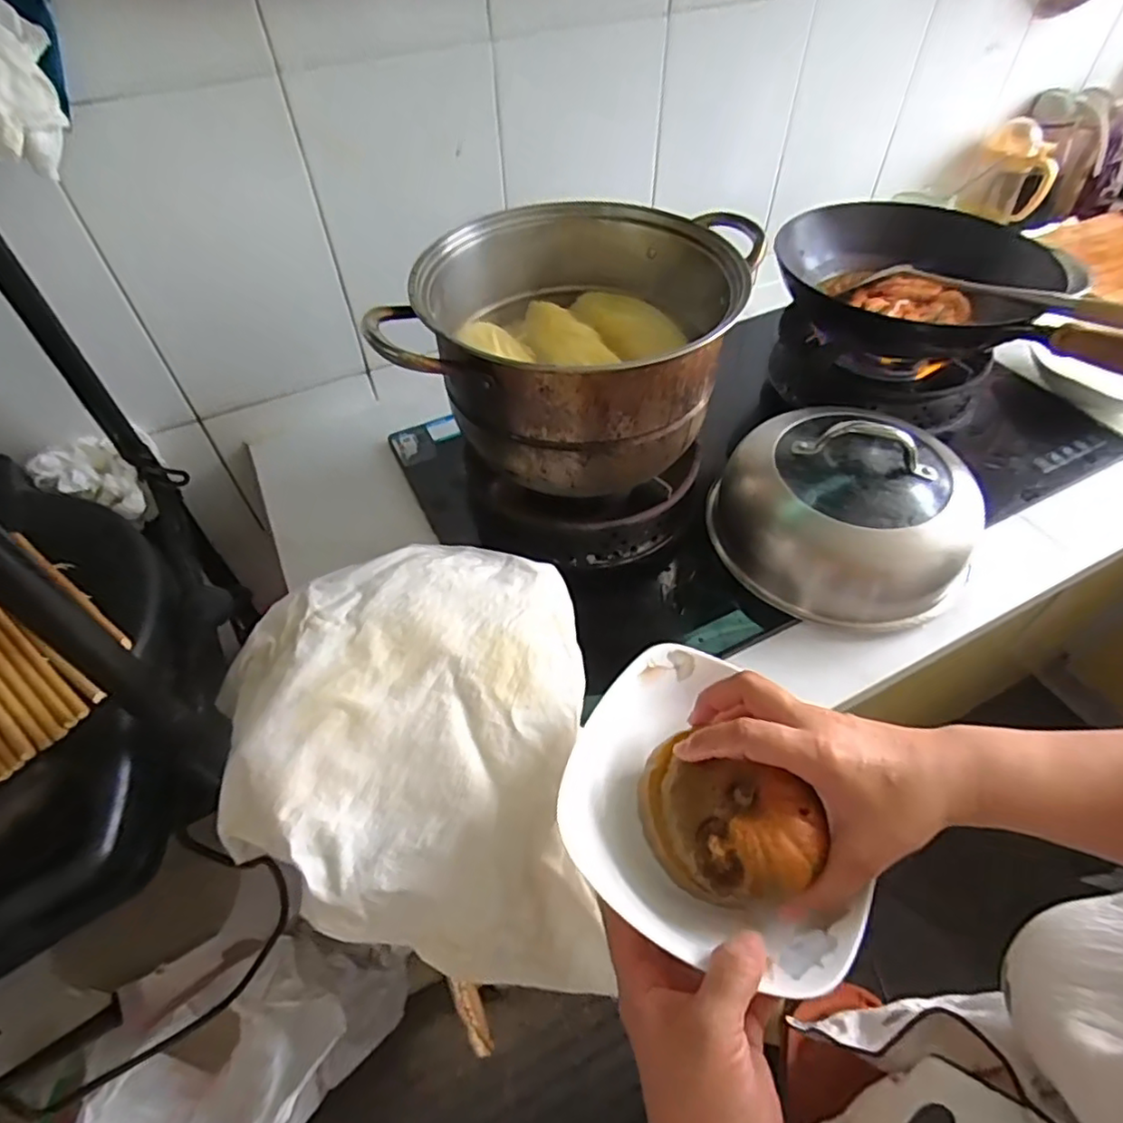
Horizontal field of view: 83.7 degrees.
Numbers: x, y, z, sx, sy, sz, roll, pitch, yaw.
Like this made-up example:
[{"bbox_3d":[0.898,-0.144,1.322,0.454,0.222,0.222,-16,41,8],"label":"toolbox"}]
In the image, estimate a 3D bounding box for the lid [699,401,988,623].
[{"bbox_3d":[0.264,-0.059,0.588,0.213,0.120,0.203,0,51,1],"label":"lid"}]

